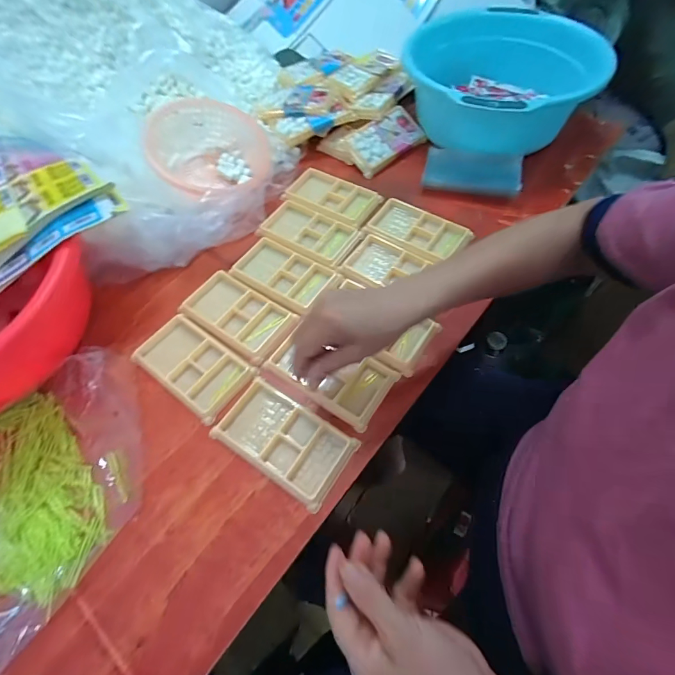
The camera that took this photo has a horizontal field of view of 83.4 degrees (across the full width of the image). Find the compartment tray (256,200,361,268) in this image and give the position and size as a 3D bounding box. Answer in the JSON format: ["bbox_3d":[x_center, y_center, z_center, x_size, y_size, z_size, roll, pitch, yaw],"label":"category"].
[{"bbox_3d":[-0.042,-0.150,0.552,0.138,0.023,0.078,25,64,16],"label":"compartment tray"}]

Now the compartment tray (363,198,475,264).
[{"bbox_3d":[0.112,-0.152,0.535,0.135,0.011,0.080,34,67,19],"label":"compartment tray"}]

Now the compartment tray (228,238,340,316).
[{"bbox_3d":[-0.071,-0.085,0.510,0.131,0.019,0.076,28,65,17],"label":"compartment tray"}]

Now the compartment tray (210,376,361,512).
[{"bbox_3d":[-0.055,0.104,0.395,0.136,0.012,0.079,30,66,18],"label":"compartment tray"}]

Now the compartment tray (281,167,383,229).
[{"bbox_3d":[-0.015,-0.220,0.586,0.151,0.012,0.084,25,65,16],"label":"compartment tray"}]

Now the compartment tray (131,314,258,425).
[{"bbox_3d":[-0.169,0.030,0.444,0.136,0.009,0.079,32,67,19],"label":"compartment tray"}]

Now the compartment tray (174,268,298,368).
[{"bbox_3d":[-0.127,-0.028,0.482,0.137,0.018,0.083,32,67,19],"label":"compartment tray"}]

